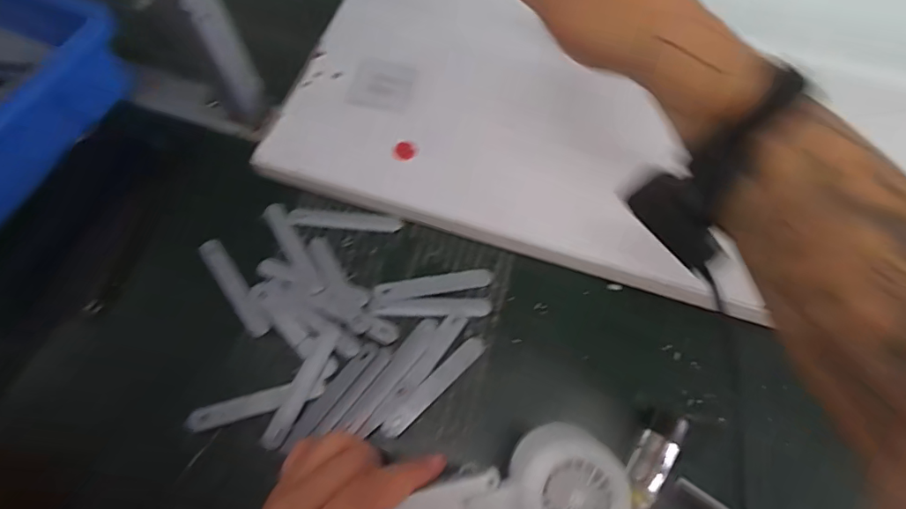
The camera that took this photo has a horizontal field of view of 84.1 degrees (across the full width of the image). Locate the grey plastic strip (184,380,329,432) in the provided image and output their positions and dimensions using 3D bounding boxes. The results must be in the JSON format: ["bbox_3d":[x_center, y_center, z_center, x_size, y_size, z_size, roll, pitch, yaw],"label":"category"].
[{"bbox_3d":[-0.146,0.111,0.373,0.098,0.008,0.016,-15,67,-7],"label":"grey plastic strip"}]

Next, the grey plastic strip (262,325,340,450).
[{"bbox_3d":[-0.113,0.098,0.376,0.017,0.004,0.095,20,68,9],"label":"grey plastic strip"}]

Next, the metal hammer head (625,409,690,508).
[{"bbox_3d":[0.136,0.140,0.343,0.025,0.028,0.069,31,70,13],"label":"metal hammer head"}]

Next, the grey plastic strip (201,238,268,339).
[{"bbox_3d":[-0.179,0.026,0.409,0.017,0.008,0.098,-34,71,-14],"label":"grey plastic strip"}]

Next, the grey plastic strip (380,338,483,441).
[{"bbox_3d":[-0.013,0.098,0.375,0.097,0.004,0.016,-41,81,-18],"label":"grey plastic strip"}]

